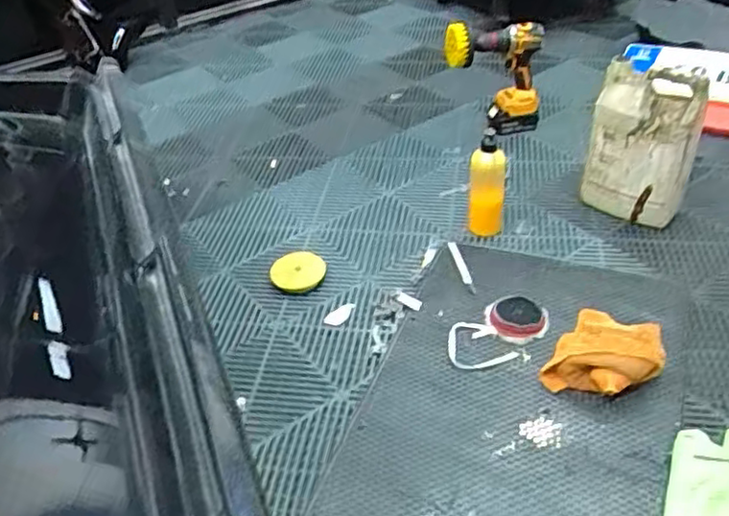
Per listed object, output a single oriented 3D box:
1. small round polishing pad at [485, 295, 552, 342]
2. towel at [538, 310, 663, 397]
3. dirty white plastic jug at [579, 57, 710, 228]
[{"bbox_3d":[0.245,0.100,1.105,0.076,0.033,0.094,-33,45,-30],"label":"small round polishing pad"},{"bbox_3d":[0.346,0.143,0.978,0.138,0.091,0.124,28,49,36],"label":"towel"},{"bbox_3d":[0.517,-0.205,1.294,0.094,0.277,0.193,-27,42,-24],"label":"dirty white plastic jug"}]

